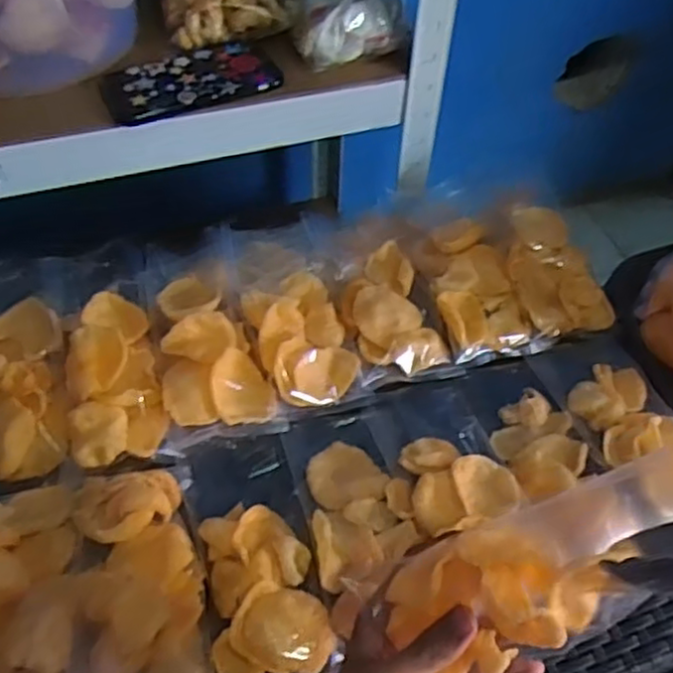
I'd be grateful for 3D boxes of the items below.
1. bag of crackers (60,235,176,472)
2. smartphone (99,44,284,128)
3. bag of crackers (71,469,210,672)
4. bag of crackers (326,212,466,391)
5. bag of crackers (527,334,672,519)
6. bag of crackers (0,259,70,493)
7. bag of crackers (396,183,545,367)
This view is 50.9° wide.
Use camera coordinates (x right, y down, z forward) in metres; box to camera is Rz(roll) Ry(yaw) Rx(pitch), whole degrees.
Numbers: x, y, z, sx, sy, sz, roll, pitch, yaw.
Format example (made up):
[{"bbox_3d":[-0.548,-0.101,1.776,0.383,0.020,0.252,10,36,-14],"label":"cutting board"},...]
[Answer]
[{"bbox_3d":[-0.187,0.013,0.581,0.081,0.055,0.190,-9,53,-10],"label":"bag of crackers"},{"bbox_3d":[-0.127,-0.225,0.621,0.147,0.015,0.079,-20,56,-18],"label":"smartphone"},{"bbox_3d":[-0.133,0.168,0.475,0.084,0.039,0.176,-9,53,-10],"label":"bag of crackers"},{"bbox_3d":[0.043,-0.040,0.643,0.086,0.034,0.182,-11,54,-12],"label":"bag of crackers"},{"bbox_3d":[0.241,0.072,0.578,0.095,0.030,0.182,-12,54,-12],"label":"bag of crackers"},{"bbox_3d":[-0.260,0.027,0.568,0.082,0.026,0.187,-8,68,-9],"label":"bag of crackers"},{"bbox_3d":[0.118,-0.060,0.661,0.084,0.031,0.181,-15,70,-14],"label":"bag of crackers"}]

